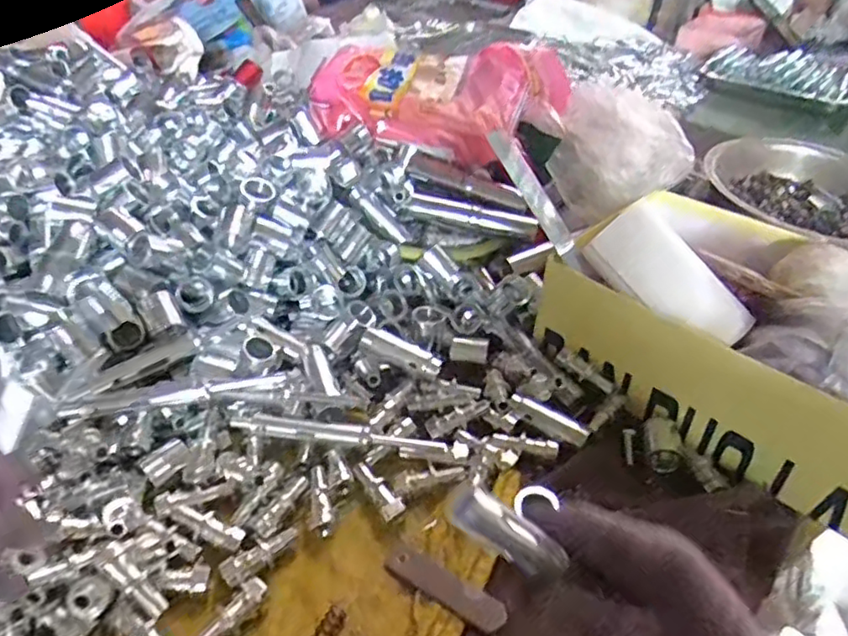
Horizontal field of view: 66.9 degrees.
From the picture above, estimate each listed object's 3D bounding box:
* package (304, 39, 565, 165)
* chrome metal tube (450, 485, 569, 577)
[{"bbox_3d":[0.012,-0.235,0.683,0.261,0.077,0.175,15,40,13],"label":"package"},{"bbox_3d":[0.036,0.090,0.266,0.061,0.012,0.018,39,31,-26],"label":"chrome metal tube"}]

